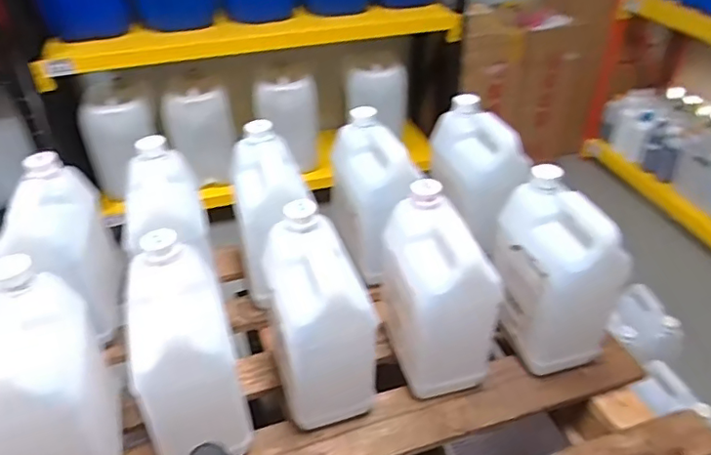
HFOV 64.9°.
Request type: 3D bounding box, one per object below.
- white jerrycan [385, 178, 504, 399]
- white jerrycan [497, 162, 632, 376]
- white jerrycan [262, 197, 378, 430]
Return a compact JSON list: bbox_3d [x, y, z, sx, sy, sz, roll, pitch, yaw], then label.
[{"bbox_3d":[0.119,0.102,0.855,0.121,0.266,0.187,-16,40,-20],"label":"white jerrycan"},{"bbox_3d":[0.322,0.074,0.894,0.136,0.277,0.181,-7,38,-8],"label":"white jerrycan"},{"bbox_3d":[-0.055,0.131,0.807,0.117,0.276,0.172,-13,39,-16],"label":"white jerrycan"}]

